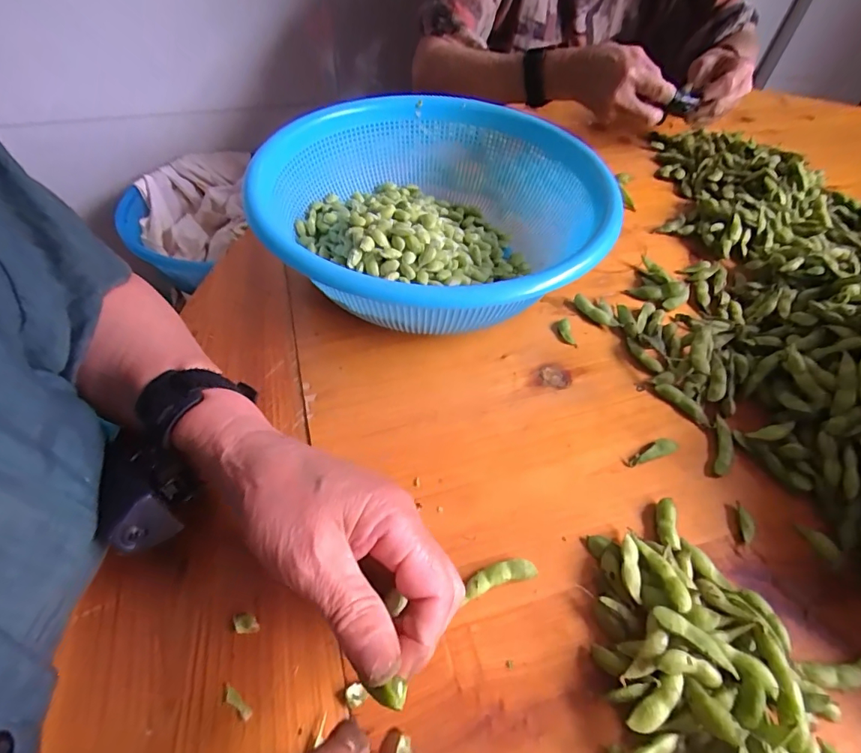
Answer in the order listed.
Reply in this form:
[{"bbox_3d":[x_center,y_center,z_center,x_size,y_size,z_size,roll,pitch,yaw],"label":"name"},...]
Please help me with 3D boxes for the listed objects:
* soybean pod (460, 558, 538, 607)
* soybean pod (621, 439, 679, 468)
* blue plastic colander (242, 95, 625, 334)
[{"bbox_3d":[0.039,0.115,0.262,0.046,0.008,0.013,-15,55,-13],"label":"soybean pod"},{"bbox_3d":[0.155,0.053,0.321,0.044,0.006,0.012,-21,56,-17],"label":"soybean pod"},{"bbox_3d":[-0.001,-0.129,0.387,0.267,0.108,0.272,1,52,-2],"label":"blue plastic colander"}]

